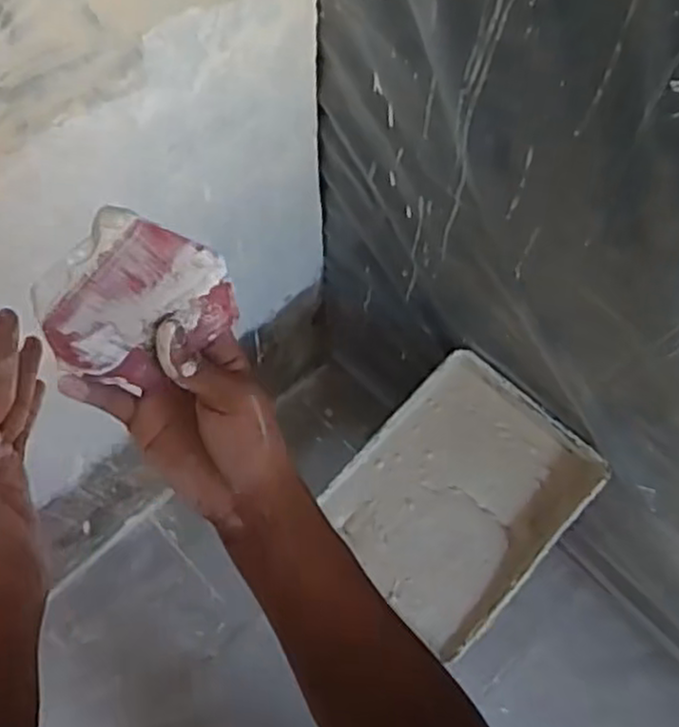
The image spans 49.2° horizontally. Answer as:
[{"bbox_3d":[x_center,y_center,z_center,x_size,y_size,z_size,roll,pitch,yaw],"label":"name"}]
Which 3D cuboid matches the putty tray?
[{"bbox_3d":[0.160,0.188,1.043,0.277,0.070,0.346,40,73,15],"label":"putty tray"}]

